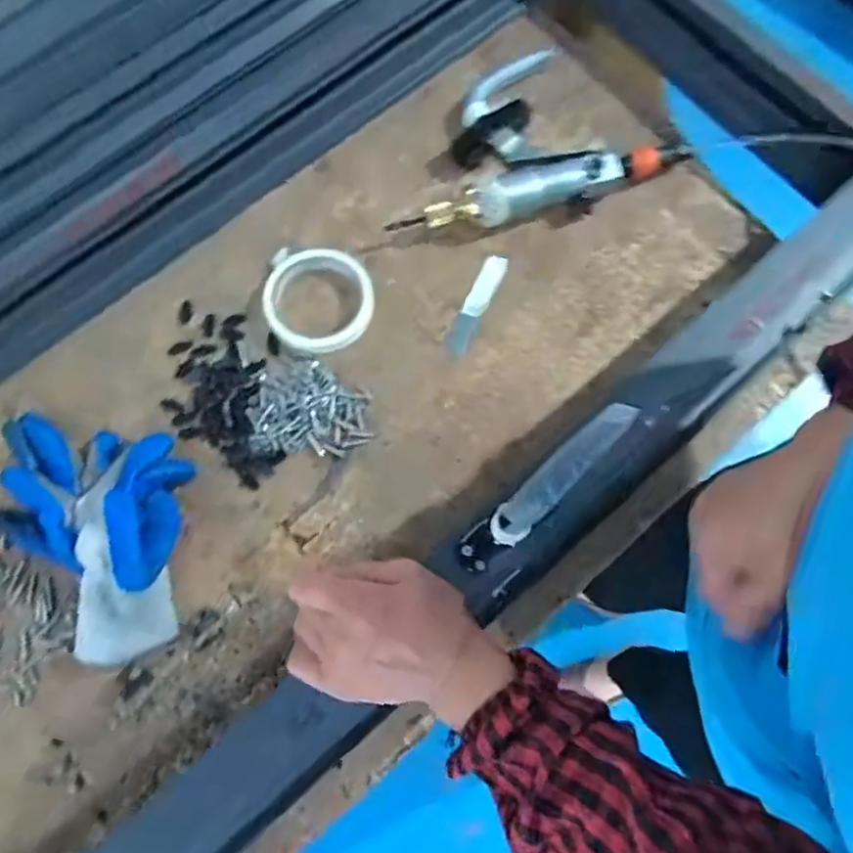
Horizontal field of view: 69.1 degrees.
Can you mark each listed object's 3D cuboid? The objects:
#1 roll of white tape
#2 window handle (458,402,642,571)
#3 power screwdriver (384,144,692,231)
[{"bbox_3d":[-0.096,-0.113,0.560,0.096,0.025,0.093,0,75,-1],"label":"roll of white tape"},{"bbox_3d":[0.078,0.041,0.410,0.151,0.032,0.024,-45,80,9],"label":"window handle"},{"bbox_3d":[0.106,-0.227,0.579,0.277,0.038,0.054,-18,76,-6],"label":"power screwdriver"}]

